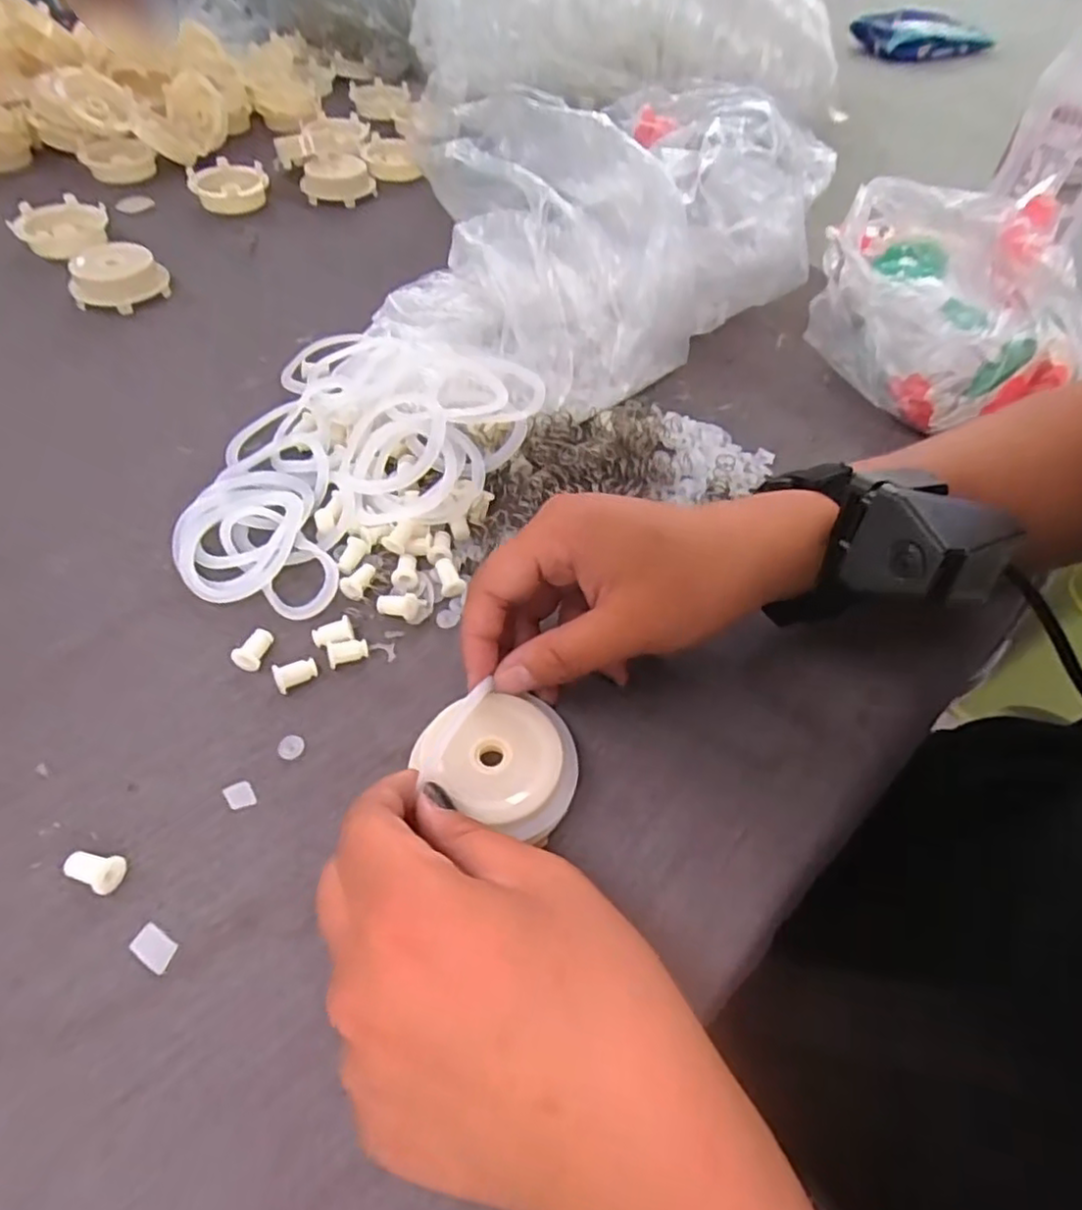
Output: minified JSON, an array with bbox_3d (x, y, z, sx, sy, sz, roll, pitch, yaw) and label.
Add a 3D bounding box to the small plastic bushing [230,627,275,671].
[{"bbox_3d":[-0.116,0.017,0.275,0.011,0.008,0.016,14,52,7],"label":"small plastic bushing"}]

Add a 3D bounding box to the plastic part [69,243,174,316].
[{"bbox_3d":[-0.271,-0.211,0.436,0.056,0.023,0.049,-25,57,-22],"label":"plastic part"}]

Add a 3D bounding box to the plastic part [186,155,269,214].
[{"bbox_3d":[-0.245,-0.330,0.536,0.057,0.018,0.065,-16,55,-16],"label":"plastic part"}]

